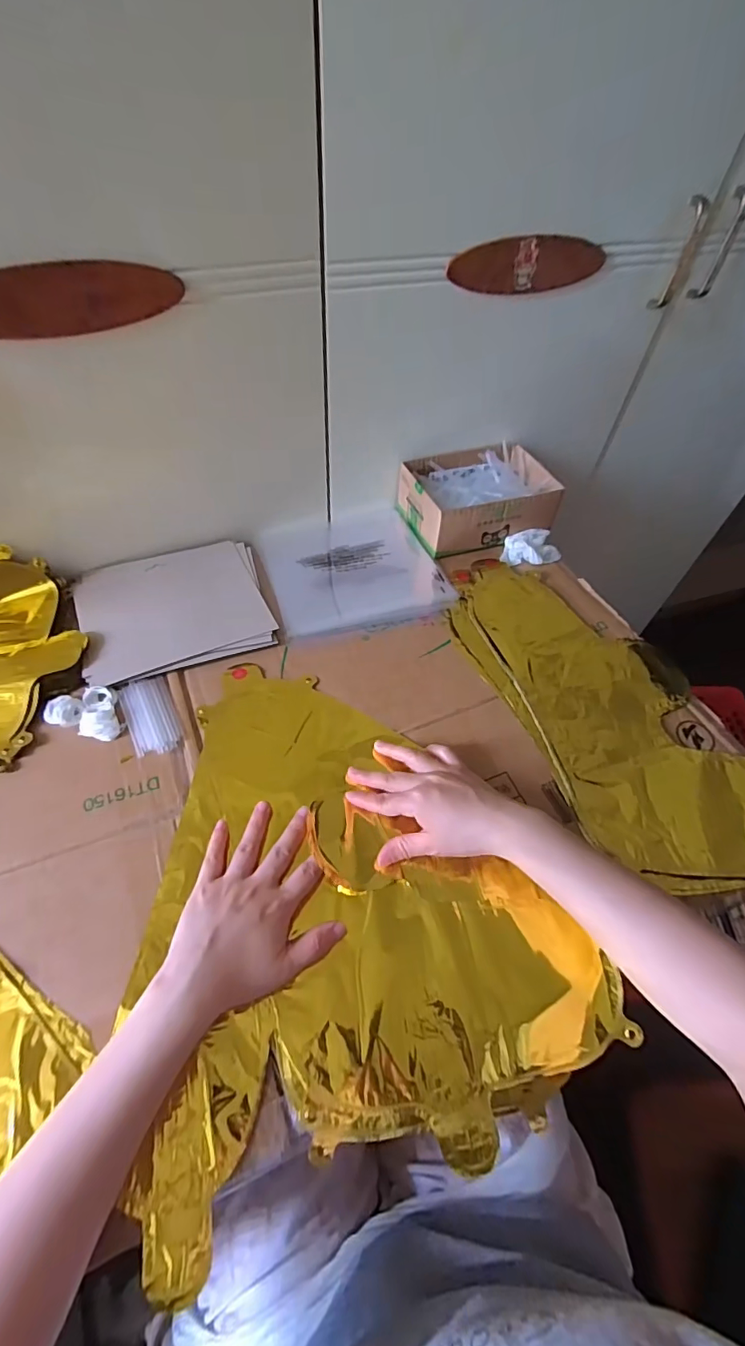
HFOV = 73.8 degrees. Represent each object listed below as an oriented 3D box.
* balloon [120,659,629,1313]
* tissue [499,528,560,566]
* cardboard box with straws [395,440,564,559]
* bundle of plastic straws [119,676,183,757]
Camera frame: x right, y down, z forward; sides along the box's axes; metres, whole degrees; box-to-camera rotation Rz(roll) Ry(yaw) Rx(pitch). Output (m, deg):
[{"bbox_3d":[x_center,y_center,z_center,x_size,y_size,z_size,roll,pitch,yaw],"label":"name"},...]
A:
[{"bbox_3d":[-0.042,0.170,0.421,0.329,0.022,0.405,-19,57,-17],"label":"balloon"},{"bbox_3d":[0.210,-0.164,0.653,0.077,0.024,0.045,-10,55,-11],"label":"tissue"},{"bbox_3d":[0.141,-0.239,0.669,0.188,0.065,0.140,-17,57,-16],"label":"cardboard box with straws"},{"bbox_3d":[-0.218,0.040,0.491,0.046,0.005,0.090,-21,58,-18],"label":"bundle of plastic straws"}]

